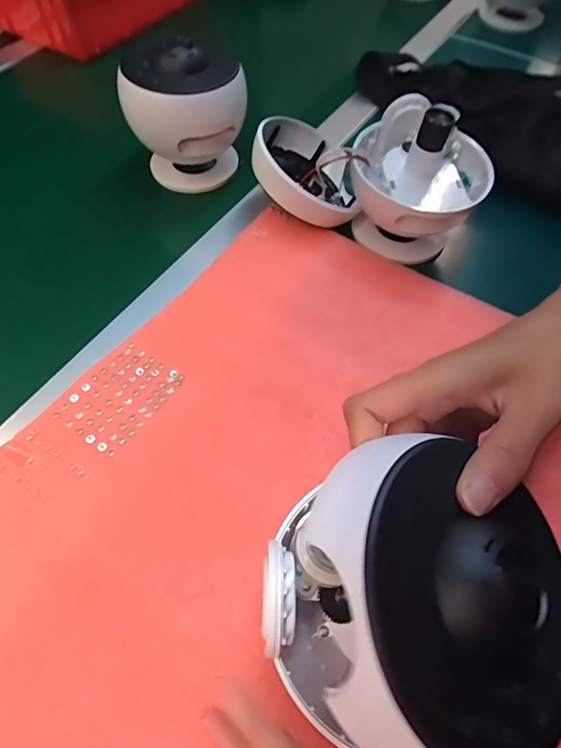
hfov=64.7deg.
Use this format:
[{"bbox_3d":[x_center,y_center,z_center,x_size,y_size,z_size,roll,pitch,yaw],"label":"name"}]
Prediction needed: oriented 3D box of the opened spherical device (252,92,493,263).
[{"bbox_3d":[0.078,-0.185,0.399,0.205,0.094,0.113,22,62,10],"label":"opened spherical device"}]

